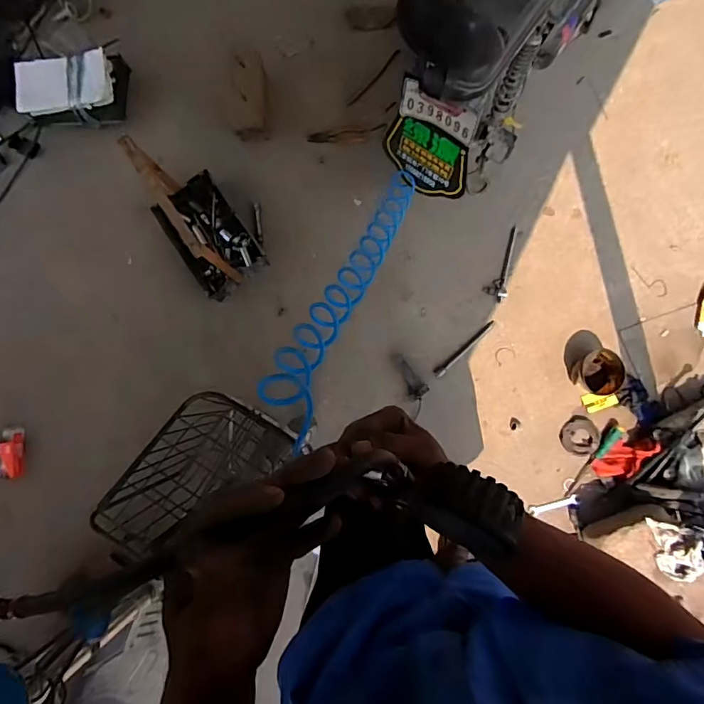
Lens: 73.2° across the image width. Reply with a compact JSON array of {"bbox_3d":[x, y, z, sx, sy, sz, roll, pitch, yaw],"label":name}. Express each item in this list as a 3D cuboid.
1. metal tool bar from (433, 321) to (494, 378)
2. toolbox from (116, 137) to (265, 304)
[{"bbox_3d":[0.344,-0.008,1.440,0.234,0.012,0.029,-42,81,-1],"label":"metal tool bar"},{"bbox_3d":[-0.481,-0.385,1.362,0.220,0.361,0.394,-35,81,0],"label":"toolbox"}]

